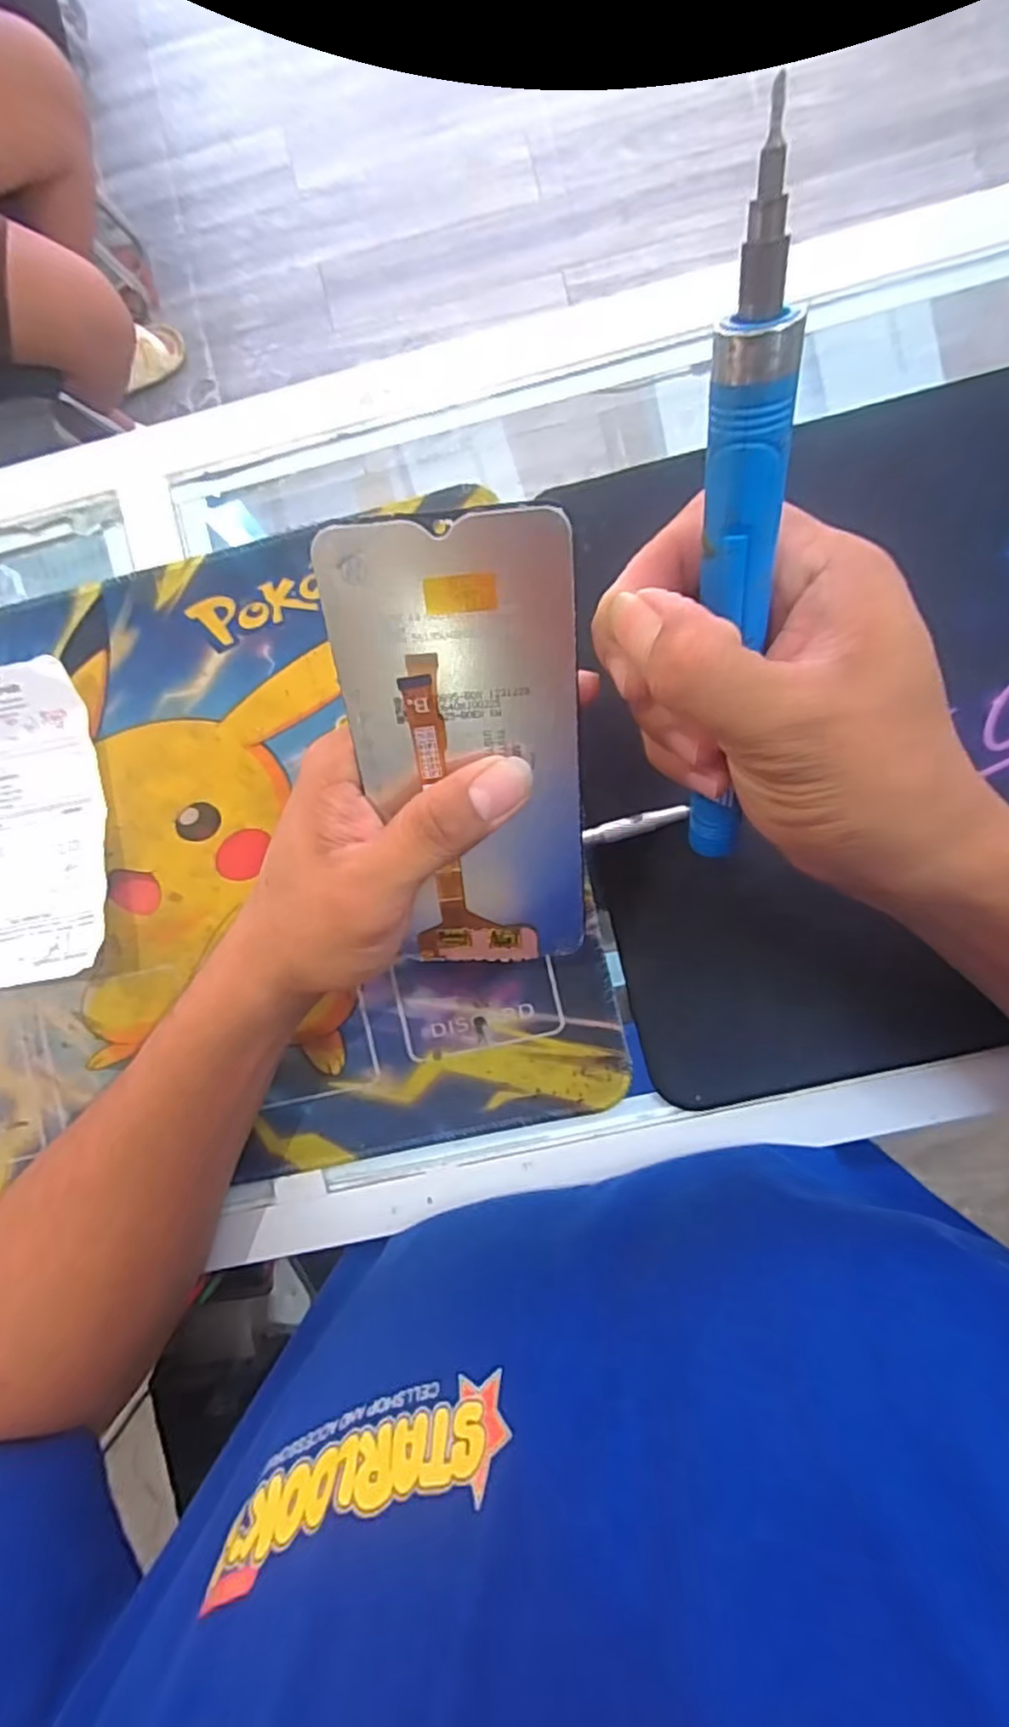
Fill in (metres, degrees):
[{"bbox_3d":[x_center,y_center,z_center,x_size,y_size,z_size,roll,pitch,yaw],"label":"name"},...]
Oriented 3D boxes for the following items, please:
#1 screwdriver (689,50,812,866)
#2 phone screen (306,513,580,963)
[{"bbox_3d":[0.064,-0.068,0.188,0.018,0.188,0.012,-9,48,5],"label":"screwdriver"},{"bbox_3d":[-0.009,-0.027,0.218,0.070,0.010,0.150,-7,123,5],"label":"phone screen"}]

